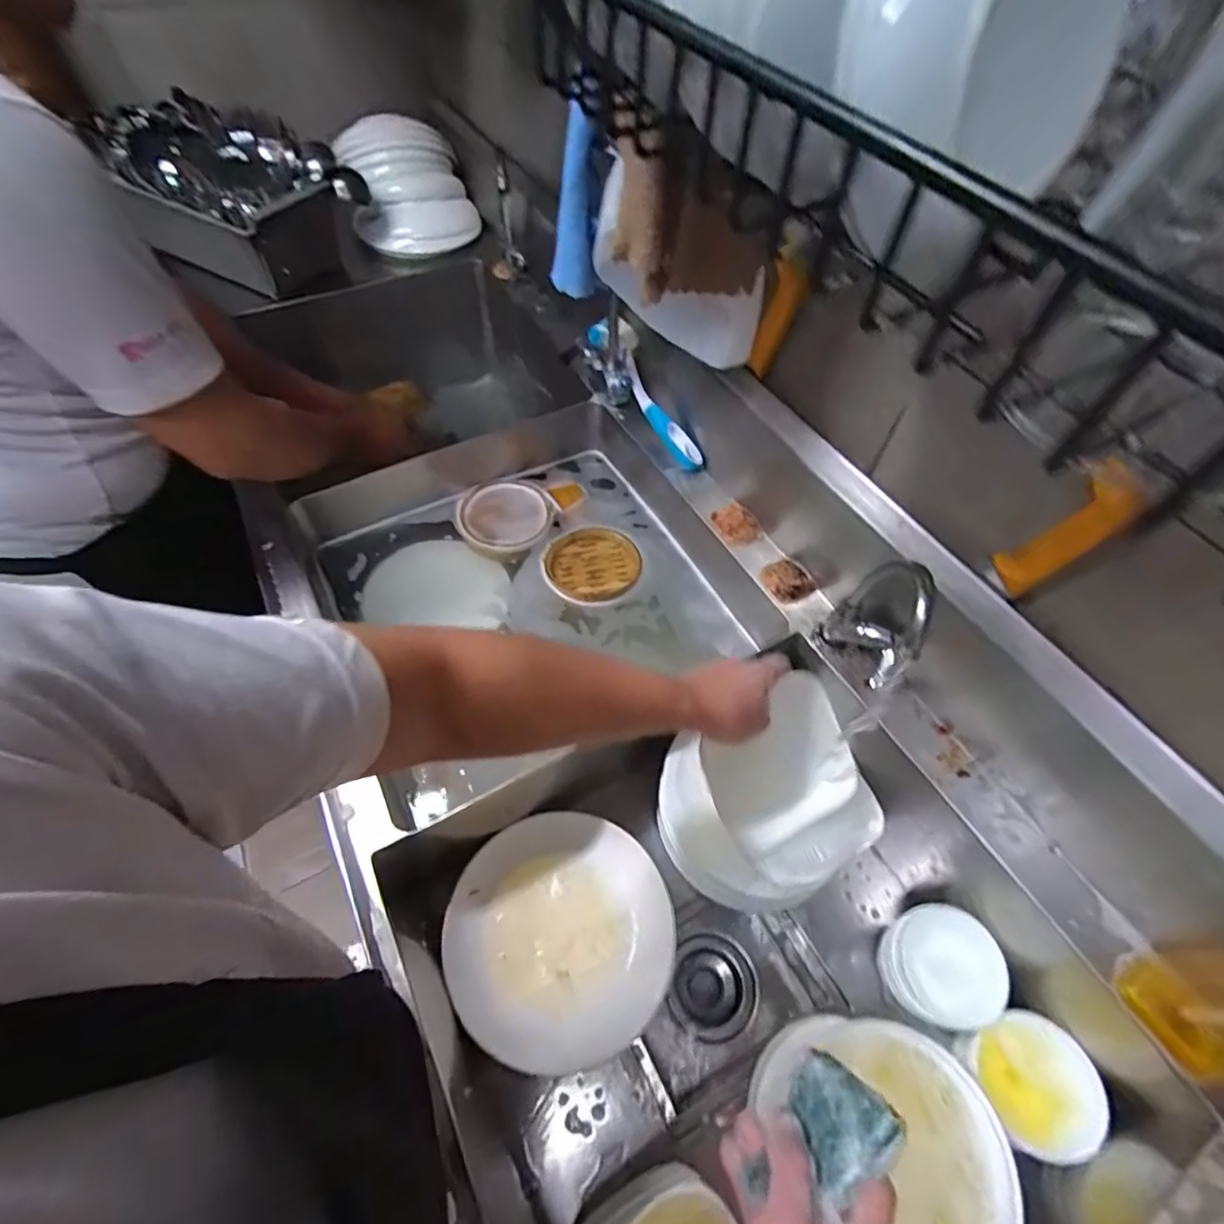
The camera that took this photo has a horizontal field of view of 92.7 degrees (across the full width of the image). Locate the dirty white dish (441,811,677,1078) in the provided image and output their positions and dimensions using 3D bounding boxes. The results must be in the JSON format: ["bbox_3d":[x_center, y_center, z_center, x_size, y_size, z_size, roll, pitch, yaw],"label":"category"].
[{"bbox_3d":[-0.059,0.361,0.662,0.249,0.041,0.243,1,56,-2],"label":"dirty white dish"}]

